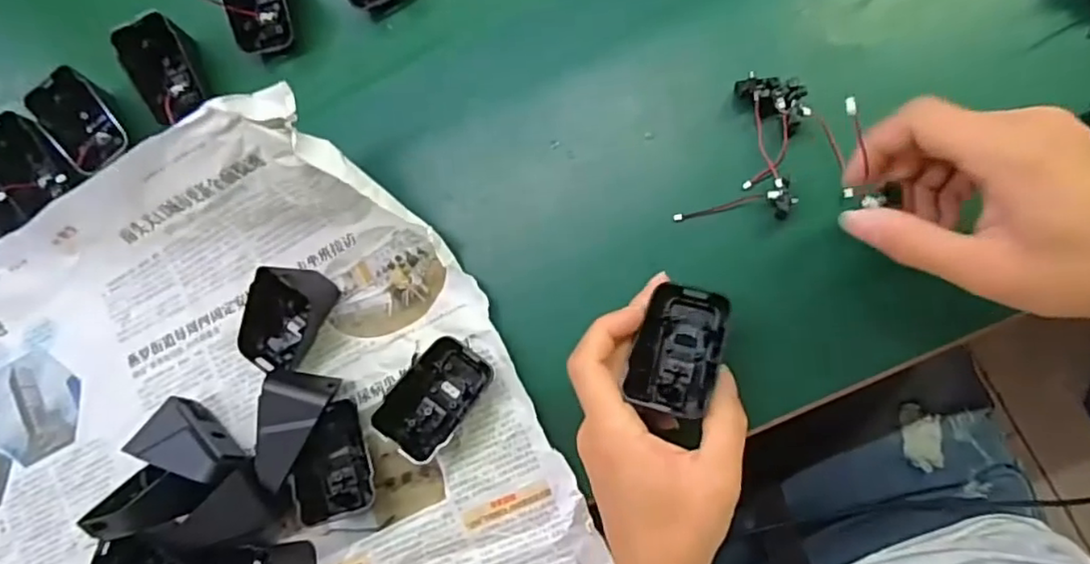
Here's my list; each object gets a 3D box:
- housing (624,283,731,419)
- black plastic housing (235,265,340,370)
[{"bbox_3d":[0.070,0.035,0.332,0.044,0.035,0.067,16,90,10],"label":"housing"},{"bbox_3d":[-0.164,0.026,0.394,0.043,0.039,0.069,25,91,12],"label":"black plastic housing"}]

